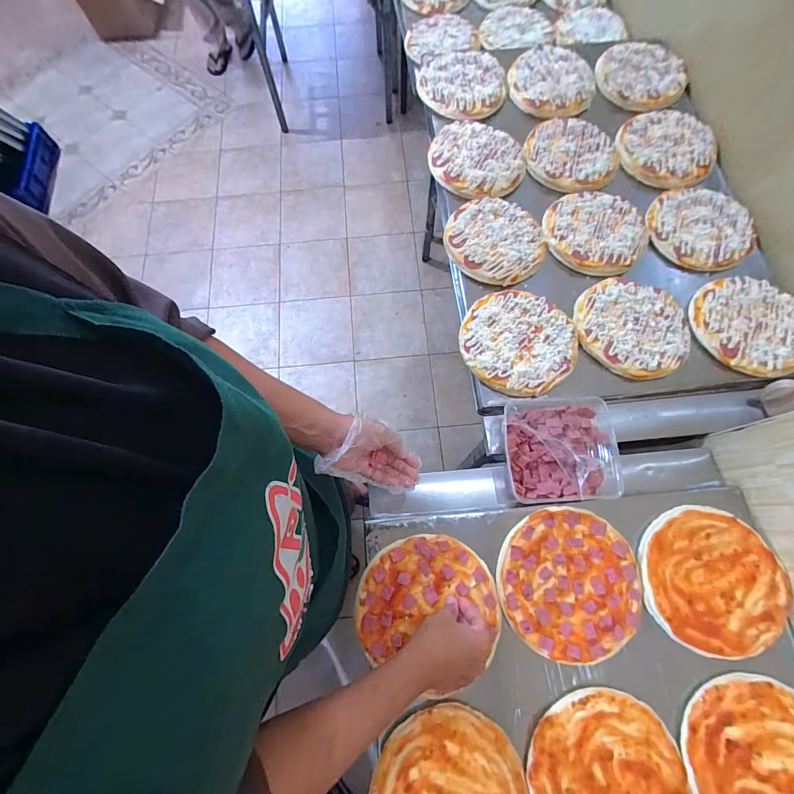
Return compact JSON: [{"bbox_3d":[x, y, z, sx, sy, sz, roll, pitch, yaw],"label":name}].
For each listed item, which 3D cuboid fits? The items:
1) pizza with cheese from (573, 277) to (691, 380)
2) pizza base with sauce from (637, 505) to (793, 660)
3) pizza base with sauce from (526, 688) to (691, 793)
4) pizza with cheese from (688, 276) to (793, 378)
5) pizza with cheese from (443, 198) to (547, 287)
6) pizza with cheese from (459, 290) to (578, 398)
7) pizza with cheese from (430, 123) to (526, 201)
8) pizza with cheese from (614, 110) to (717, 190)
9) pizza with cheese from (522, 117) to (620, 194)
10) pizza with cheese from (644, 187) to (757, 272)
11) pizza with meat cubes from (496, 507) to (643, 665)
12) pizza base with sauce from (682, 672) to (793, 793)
[{"bbox_3d":[0.420,-0.125,0.682,0.190,0.015,0.180,0,71,1],"label":"pizza with cheese"},{"bbox_3d":[0.454,0.263,0.553,0.191,0.017,0.190,0,71,1],"label":"pizza base with sauce"},{"bbox_3d":[0.270,0.494,0.486,0.191,0.010,0.190,0,71,1],"label":"pizza base with sauce"},{"bbox_3d":[0.633,-0.131,0.683,0.192,0.010,0.186,0,71,1],"label":"pizza with cheese"},{"bbox_3d":[0.193,-0.311,0.744,0.186,0.033,0.192,0,71,1],"label":"pizza with cheese"},{"bbox_3d":[0.213,-0.099,0.669,0.192,0.016,0.194,0,71,1],"label":"pizza with cheese"},{"bbox_3d":[0.171,-0.511,0.818,0.200,0.027,0.185,0,71,1],"label":"pizza with cheese"},{"bbox_3d":[0.590,-0.552,0.838,0.198,0.020,0.213,0,71,1],"label":"pizza with cheese"},{"bbox_3d":[0.383,-0.539,0.830,0.194,0.013,0.214,24,73,10],"label":"pizza with cheese"},{"bbox_3d":[0.615,-0.345,0.772,0.194,0.020,0.192,0,71,1],"label":"pizza with cheese"},{"bbox_3d":[0.249,0.268,0.556,0.199,0.019,0.194,0,71,1],"label":"pizza with meat cubes"},{"bbox_3d":[0.473,0.473,0.486,0.193,0.011,0.185,0,71,1],"label":"pizza base with sauce"}]

